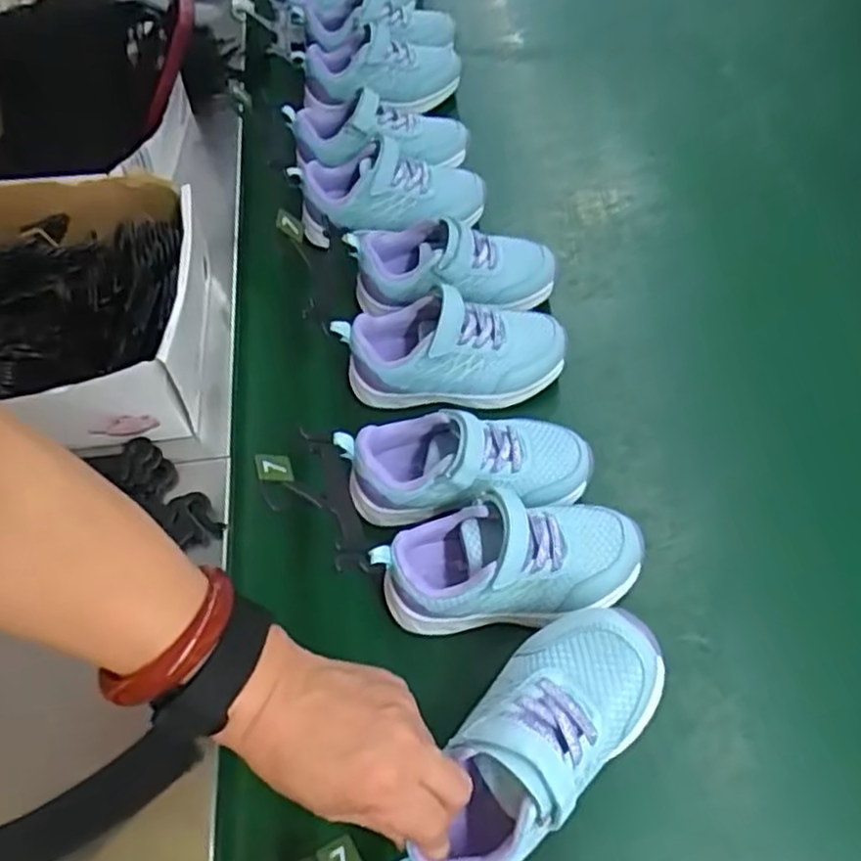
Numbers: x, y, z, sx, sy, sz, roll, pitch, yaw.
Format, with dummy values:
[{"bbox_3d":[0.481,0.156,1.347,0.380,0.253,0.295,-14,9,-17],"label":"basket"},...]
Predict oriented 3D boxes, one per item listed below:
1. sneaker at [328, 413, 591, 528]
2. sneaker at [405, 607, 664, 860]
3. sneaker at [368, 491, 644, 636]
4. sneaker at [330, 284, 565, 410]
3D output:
[{"bbox_3d":[0.025,0.027,0.489,0.165,0.069,0.072,-3,57,1],"label":"sneaker"},{"bbox_3d":[0.052,0.159,0.366,0.067,0.074,0.162,36,77,22],"label":"sneaker"},{"bbox_3d":[0.050,0.084,0.451,0.163,0.063,0.067,-7,57,-1],"label":"sneaker"},{"bbox_3d":[0.017,-0.062,0.538,0.167,0.060,0.067,-1,57,2],"label":"sneaker"}]

